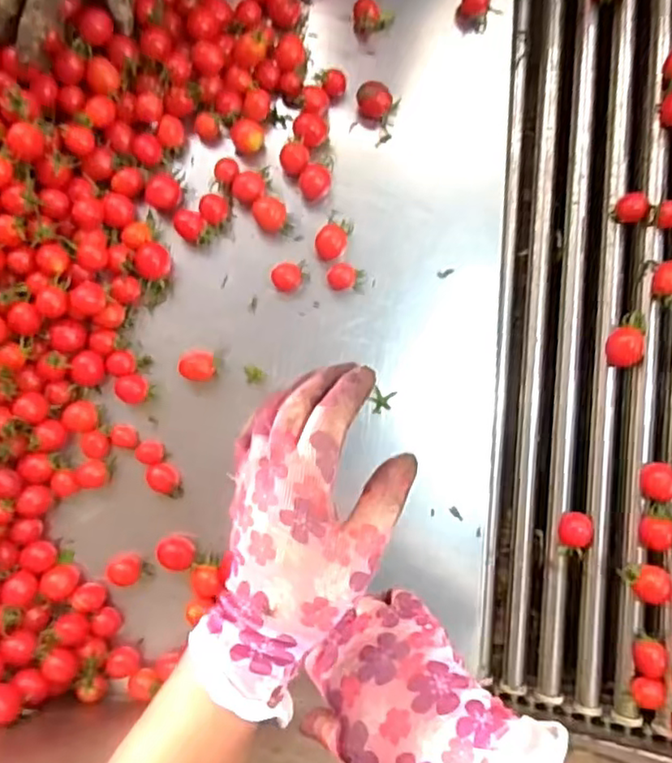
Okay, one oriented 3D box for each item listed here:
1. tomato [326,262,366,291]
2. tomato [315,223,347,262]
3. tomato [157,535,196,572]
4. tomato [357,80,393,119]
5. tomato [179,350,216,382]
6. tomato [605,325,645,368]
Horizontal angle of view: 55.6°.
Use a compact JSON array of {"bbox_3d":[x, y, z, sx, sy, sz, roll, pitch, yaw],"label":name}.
[{"bbox_3d":[0.010,-0.094,0.574,0.032,0.022,0.022,-1,87,8],"label":"tomato"},{"bbox_3d":[-0.003,-0.123,0.574,0.031,0.028,0.028,-42,83,4],"label":"tomato"},{"bbox_3d":[-0.137,0.150,0.561,0.028,0.031,0.030,0,87,8],"label":"tomato"},{"bbox_3d":[0.035,-0.252,0.577,0.030,0.025,0.028,0,87,8],"label":"tomato"},{"bbox_3d":[-0.122,-0.014,0.568,0.027,0.023,0.028,0,87,8],"label":"tomato"},{"bbox_3d":[0.247,-0.029,0.543,0.025,0.023,0.034,-4,87,8],"label":"tomato"}]

